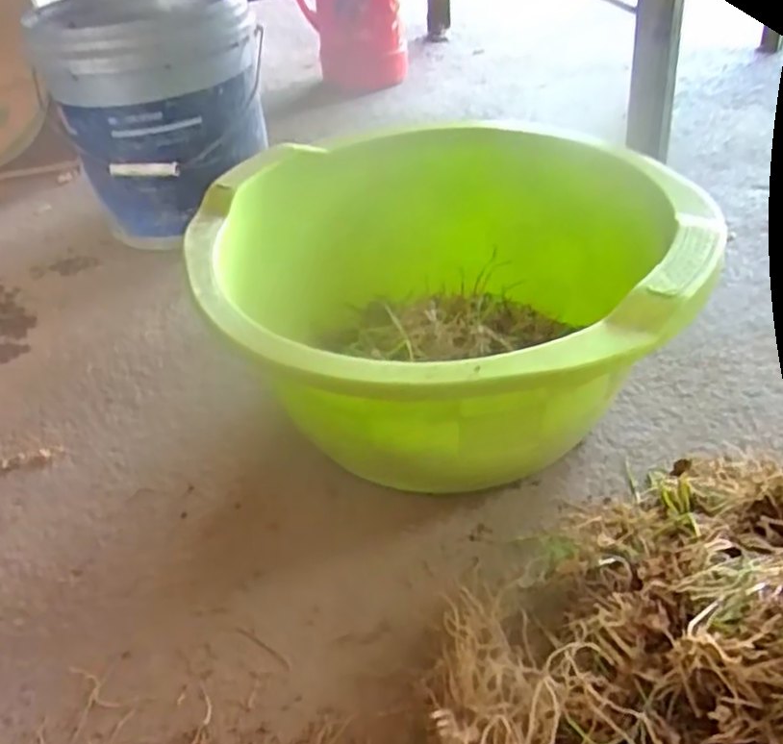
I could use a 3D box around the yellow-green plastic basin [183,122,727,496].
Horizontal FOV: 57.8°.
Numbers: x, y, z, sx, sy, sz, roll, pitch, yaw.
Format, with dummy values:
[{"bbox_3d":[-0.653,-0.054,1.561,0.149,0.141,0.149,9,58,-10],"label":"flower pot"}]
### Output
[{"bbox_3d":[0.041,-0.050,0.577,0.373,0.179,0.355,-5,39,4],"label":"yellow-green plastic basin"}]

